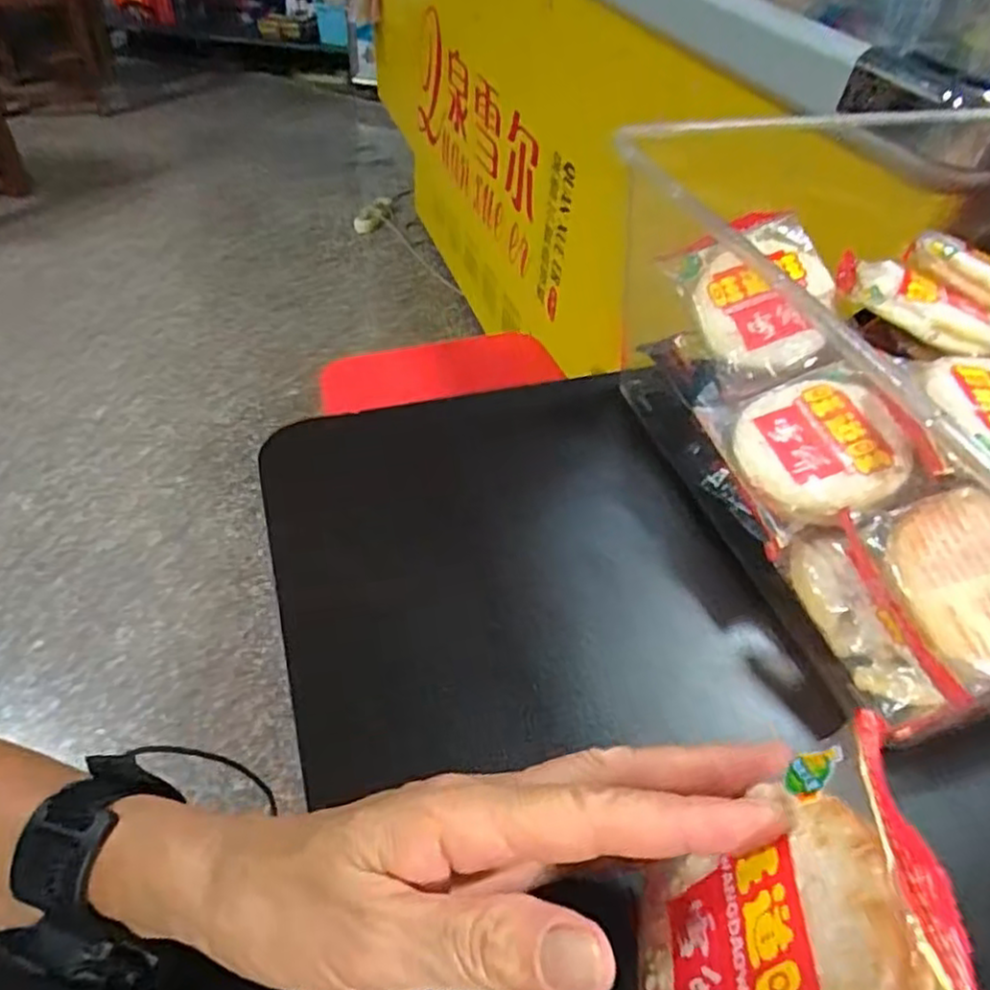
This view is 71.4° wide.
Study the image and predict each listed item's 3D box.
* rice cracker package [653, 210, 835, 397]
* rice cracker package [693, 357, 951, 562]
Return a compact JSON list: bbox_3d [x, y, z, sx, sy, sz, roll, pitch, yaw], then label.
[{"bbox_3d":[0.148,-0.109,0.380,0.080,0.014,0.091,-23,79,-1],"label":"rice cracker package"},{"bbox_3d":[0.153,-0.024,0.336,0.080,0.020,0.085,-20,55,-2],"label":"rice cracker package"}]

